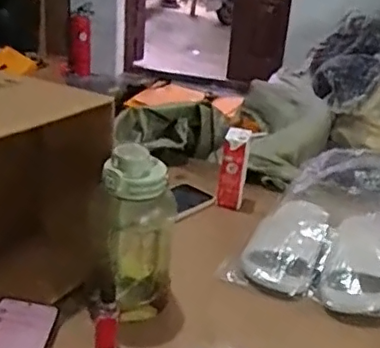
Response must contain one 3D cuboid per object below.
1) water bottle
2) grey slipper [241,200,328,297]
[{"bbox_3d":[-0.062,0.077,0.731,0.084,0.212,0.081,2,25,-4],"label":"water bottle"},{"bbox_3d":[0.151,0.096,0.907,0.112,0.066,0.223,12,26,17],"label":"grey slipper"}]

